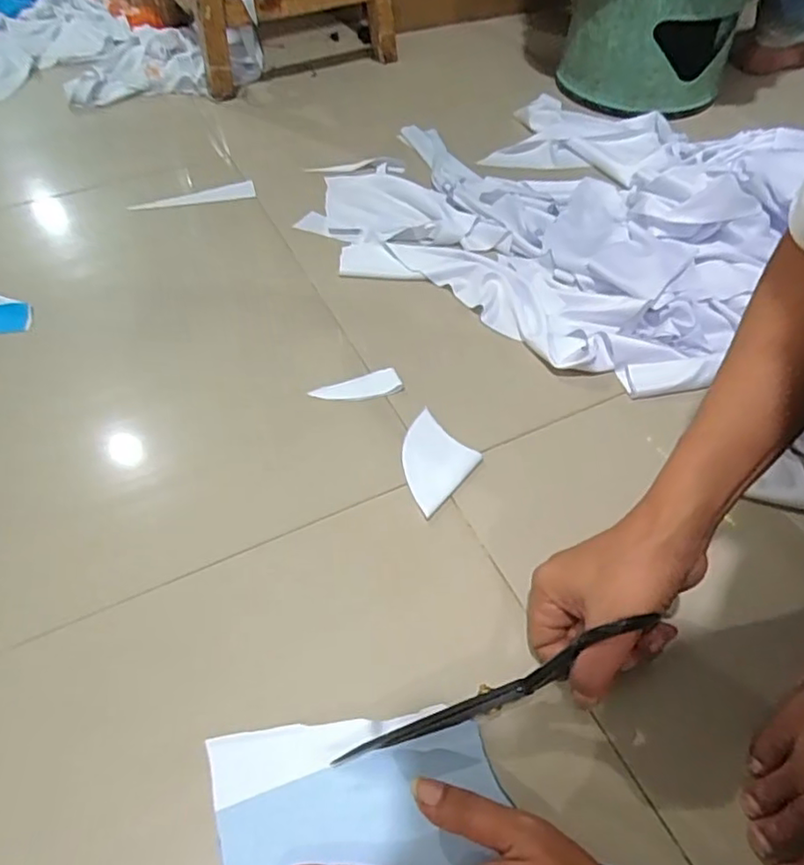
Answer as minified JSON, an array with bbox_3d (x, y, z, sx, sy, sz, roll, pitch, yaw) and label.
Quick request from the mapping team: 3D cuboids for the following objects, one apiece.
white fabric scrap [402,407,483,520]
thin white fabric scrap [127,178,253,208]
[{"bbox_3d":[0.022,0.025,0.541,0.077,0.005,0.078,38,61,25],"label":"white fabric scrap"},{"bbox_3d":[-0.269,-0.306,0.792,0.155,0.006,0.034,-17,54,-13],"label":"thin white fabric scrap"}]

